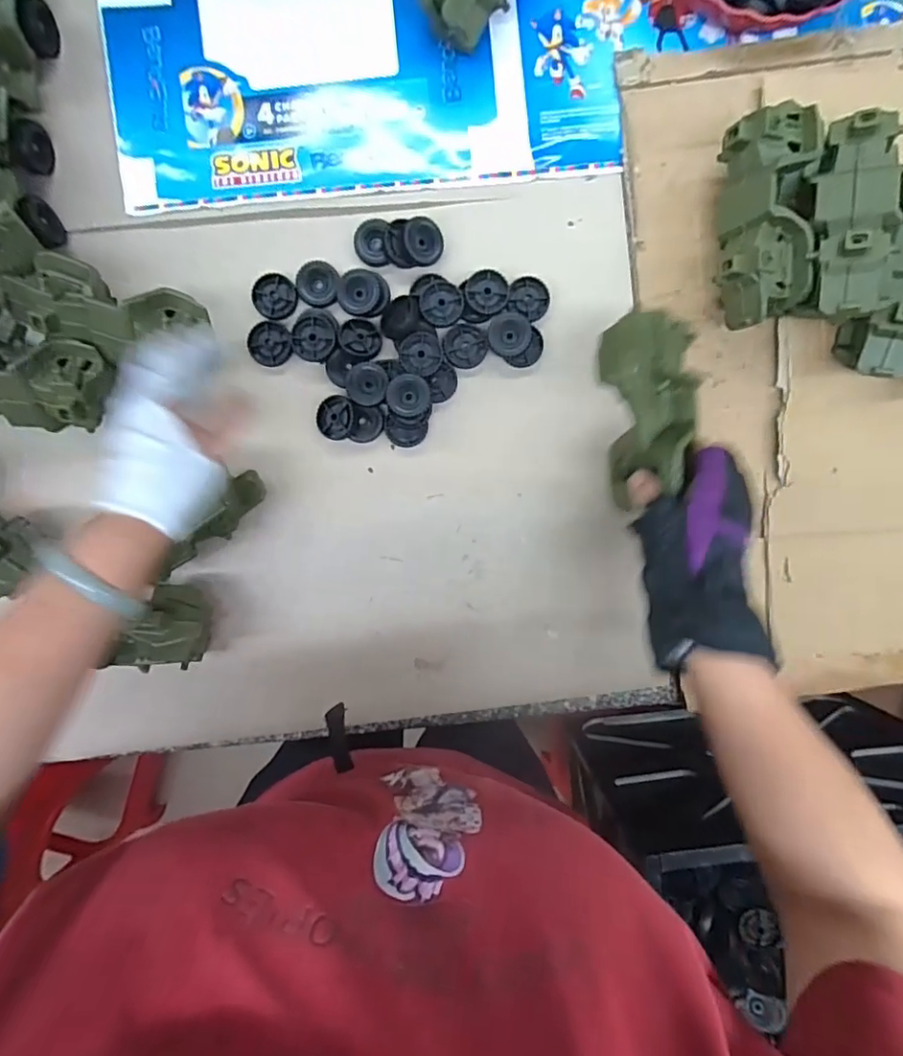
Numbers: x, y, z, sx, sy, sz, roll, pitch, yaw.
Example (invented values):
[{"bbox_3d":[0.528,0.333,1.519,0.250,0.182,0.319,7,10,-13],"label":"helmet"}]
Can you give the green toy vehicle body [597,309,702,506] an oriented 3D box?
[{"bbox_3d":[0.174,-0.101,0.478,0.073,0.065,0.162,-8,105,1],"label":"green toy vehicle body"}]

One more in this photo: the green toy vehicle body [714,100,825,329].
[{"bbox_3d":[0.288,-0.283,0.517,0.069,0.082,0.179,1,94,-1],"label":"green toy vehicle body"}]

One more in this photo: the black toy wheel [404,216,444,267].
[{"bbox_3d":[-0.027,-0.285,0.546,0.041,0.015,0.043,-19,103,-20],"label":"black toy wheel"}]

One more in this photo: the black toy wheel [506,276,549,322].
[{"bbox_3d":[0.080,-0.236,0.561,0.041,0.011,0.041,0,94,0],"label":"black toy wheel"}]

